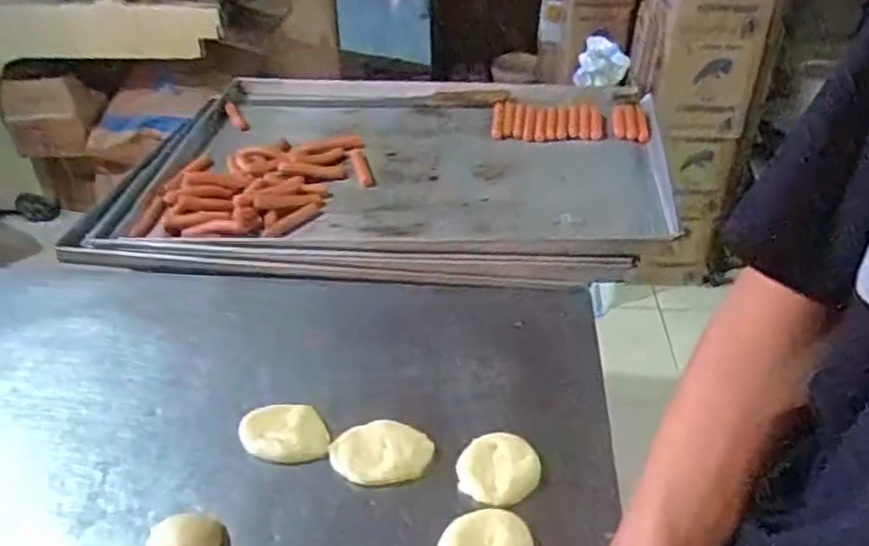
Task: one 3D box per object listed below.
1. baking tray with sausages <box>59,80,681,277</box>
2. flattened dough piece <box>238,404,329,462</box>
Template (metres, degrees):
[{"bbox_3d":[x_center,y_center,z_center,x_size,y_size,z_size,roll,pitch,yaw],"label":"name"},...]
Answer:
[{"bbox_3d":[-0.071,-0.160,1.030,0.805,0.054,0.469,4,36,4],"label":"baking tray with sausages"},{"bbox_3d":[-0.144,0.151,0.679,0.089,0.011,0.058,4,36,5],"label":"flattened dough piece"}]

